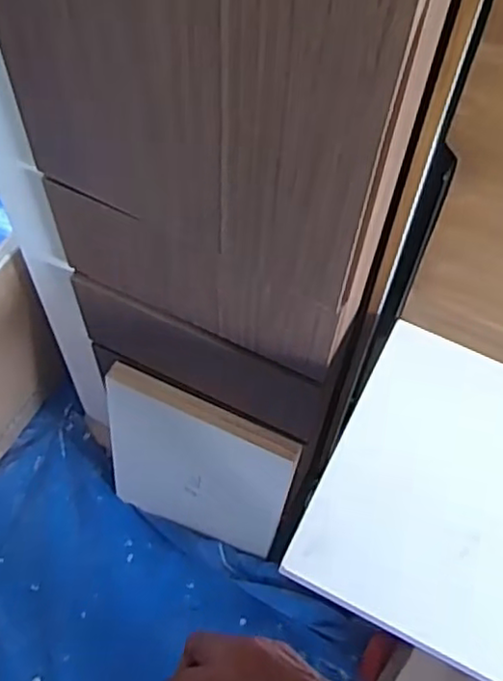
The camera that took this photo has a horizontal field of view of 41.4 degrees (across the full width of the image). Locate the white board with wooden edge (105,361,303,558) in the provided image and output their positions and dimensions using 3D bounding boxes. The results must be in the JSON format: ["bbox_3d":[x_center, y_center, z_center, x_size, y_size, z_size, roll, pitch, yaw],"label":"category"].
[{"bbox_3d":[-0.117,0.283,1.411,0.405,0.439,0.035,22,41,13],"label":"white board with wooden edge"}]

